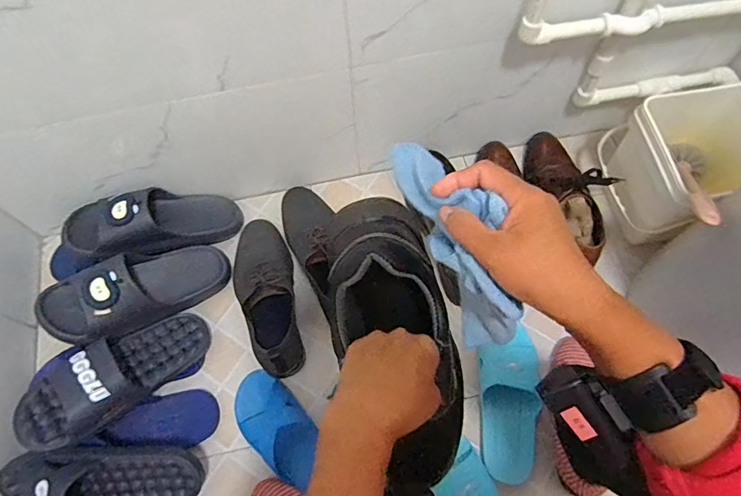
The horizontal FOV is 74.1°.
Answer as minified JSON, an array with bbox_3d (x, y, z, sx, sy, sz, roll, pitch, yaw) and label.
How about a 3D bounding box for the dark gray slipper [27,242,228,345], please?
[{"bbox_3d":[-0.357,0.059,0.772,0.284,0.081,0.096,-18,65,-32],"label":"dark gray slipper"}]

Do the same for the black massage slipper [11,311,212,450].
[{"bbox_3d":[-0.369,0.178,0.732,0.098,0.081,0.284,43,49,17],"label":"black massage slipper"}]

